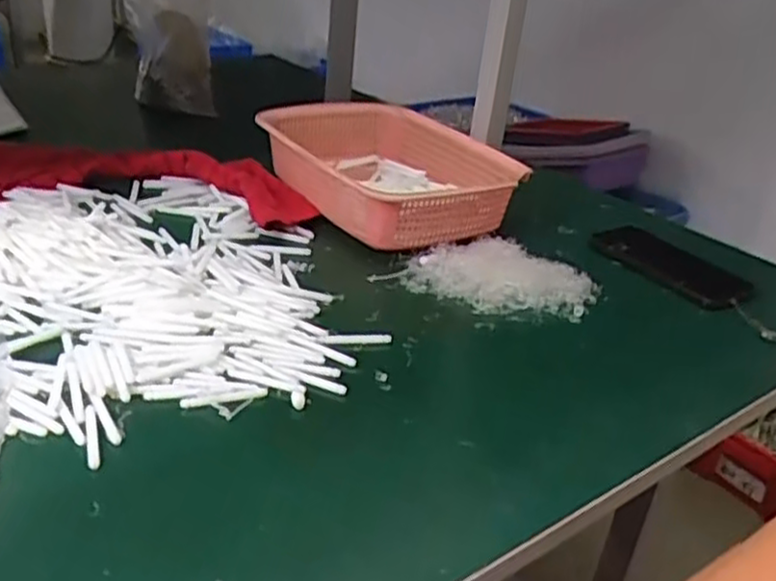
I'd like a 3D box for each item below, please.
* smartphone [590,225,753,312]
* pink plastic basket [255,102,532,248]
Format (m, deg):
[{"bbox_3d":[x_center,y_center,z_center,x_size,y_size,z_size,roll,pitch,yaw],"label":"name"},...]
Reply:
[{"bbox_3d":[0.284,-0.026,0.751,0.077,0.014,0.159,-17,35,-36],"label":"smartphone"},{"bbox_3d":[-0.008,-0.143,0.837,0.218,0.079,0.302,-12,33,-31],"label":"pink plastic basket"}]

